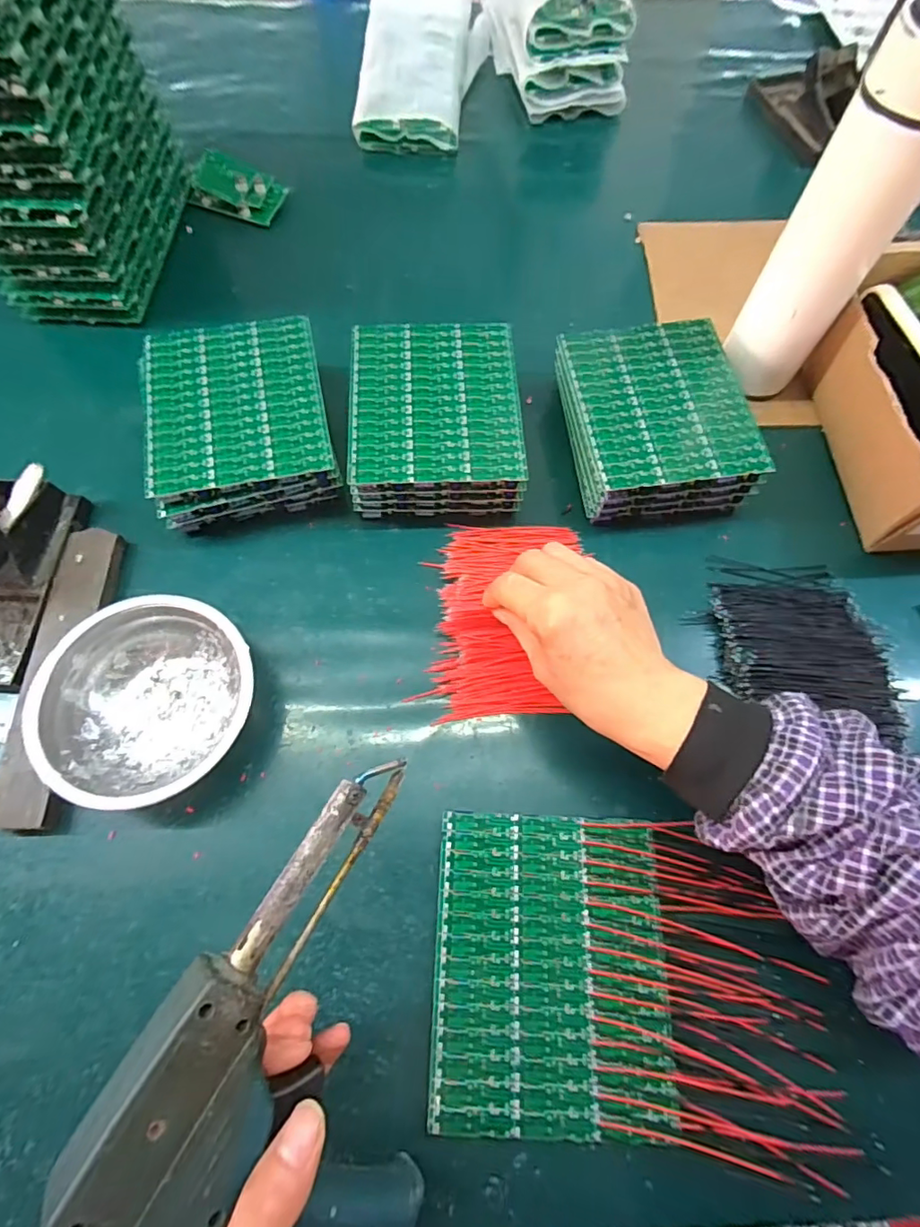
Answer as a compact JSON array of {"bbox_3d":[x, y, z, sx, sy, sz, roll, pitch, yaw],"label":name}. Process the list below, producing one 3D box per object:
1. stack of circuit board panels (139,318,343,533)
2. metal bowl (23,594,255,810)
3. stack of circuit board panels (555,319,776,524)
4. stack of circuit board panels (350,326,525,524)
[{"bbox_3d":[-0.165,-0.144,0.419,0.128,0.061,0.152,-11,66,-6],"label":"stack of circuit board panels"},{"bbox_3d":[-0.194,0.055,0.341,0.124,0.042,0.123,0,65,-1],"label":"metal bowl"},{"bbox_3d":[0.149,-0.150,0.428,0.132,0.060,0.146,-7,65,-4],"label":"stack of circuit board panels"},{"bbox_3d":[-0.019,-0.153,0.425,0.125,0.053,0.146,-2,65,-2],"label":"stack of circuit board panels"}]

